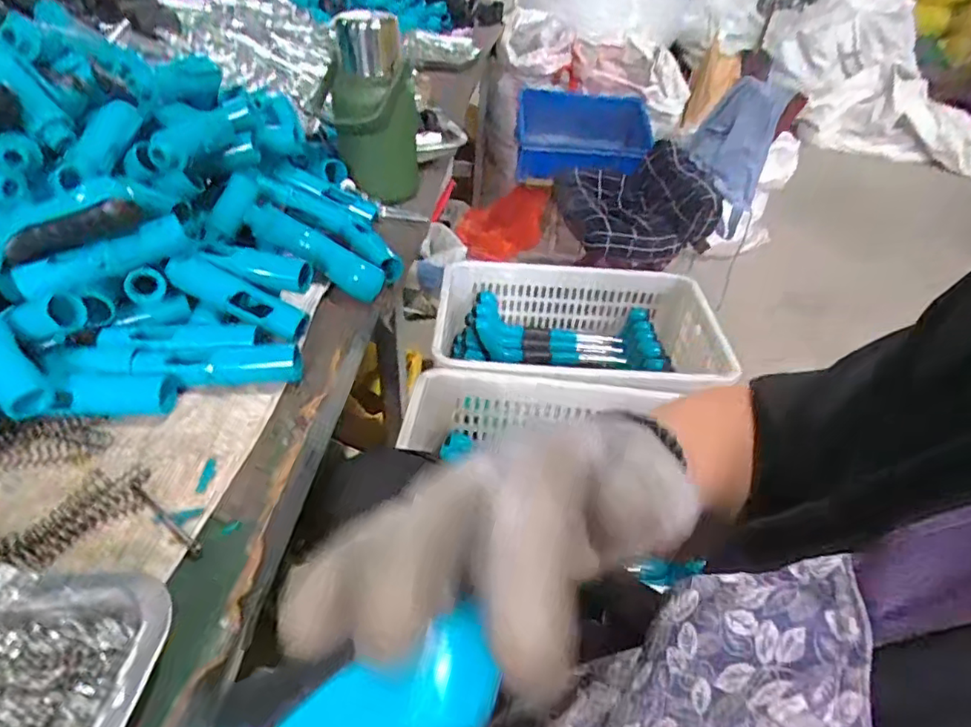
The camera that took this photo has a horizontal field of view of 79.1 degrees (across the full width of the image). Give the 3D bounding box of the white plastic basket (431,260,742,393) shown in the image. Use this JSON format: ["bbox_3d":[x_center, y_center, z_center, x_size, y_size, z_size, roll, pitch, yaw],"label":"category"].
[{"bbox_3d":[0.169,-0.019,1.142,0.519,0.189,0.377,3,39,-4],"label":"white plastic basket"}]

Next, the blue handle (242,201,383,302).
[{"bbox_3d":[-0.159,-0.110,0.569,0.136,0.030,0.041,31,42,2],"label":"blue handle"}]

